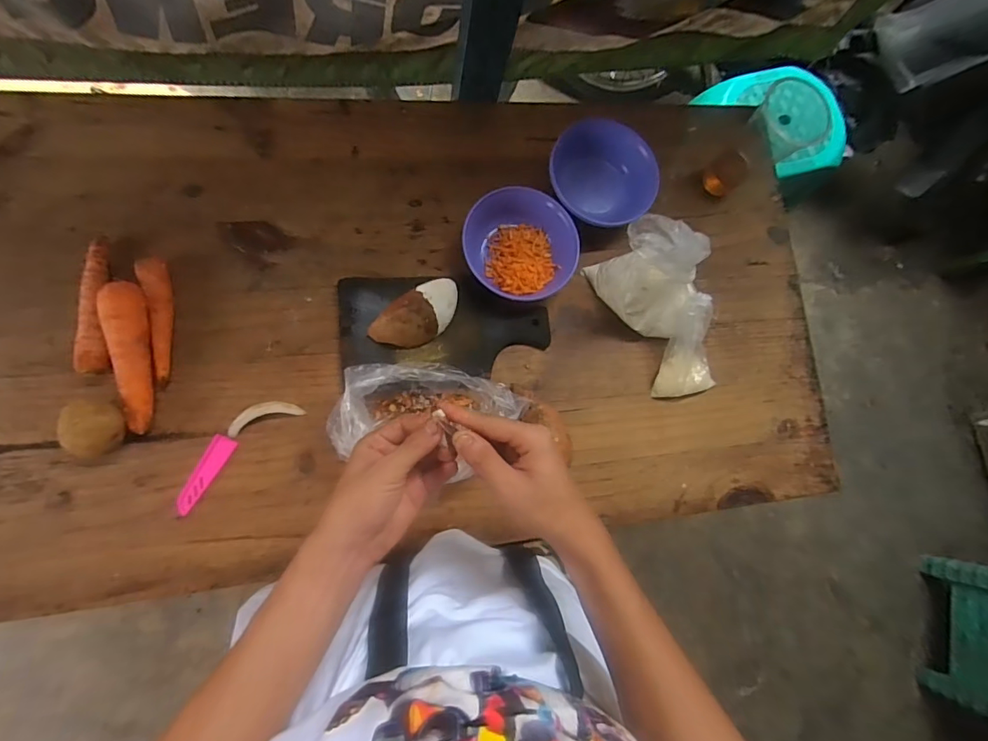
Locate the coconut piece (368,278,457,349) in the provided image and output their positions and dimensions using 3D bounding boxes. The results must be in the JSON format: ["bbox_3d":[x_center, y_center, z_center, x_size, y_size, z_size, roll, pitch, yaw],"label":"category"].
[{"bbox_3d":[-0.090,-0.062,0.581,0.114,0.053,0.052,-34,90,-9],"label":"coconut piece"}]

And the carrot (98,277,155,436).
[{"bbox_3d":[-0.391,-0.014,0.523,0.039,0.031,0.164,-11,86,-8],"label":"carrot"}]

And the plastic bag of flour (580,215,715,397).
[{"bbox_3d":[0.229,-0.077,0.603,0.111,0.132,0.230,-27,89,-9],"label":"plastic bag of flour"}]

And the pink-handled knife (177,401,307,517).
[{"bbox_3d":[-0.290,0.086,0.535,0.156,0.011,0.043,-44,91,-9],"label":"pink-handled knife"}]

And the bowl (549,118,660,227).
[{"bbox_3d":[0.144,-0.266,0.669,0.149,0.056,0.138,1,84,-7],"label":"bowl"}]

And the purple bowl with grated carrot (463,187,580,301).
[{"bbox_3d":[0.033,-0.157,0.620,0.147,0.067,0.128,20,82,-5],"label":"purple bowl with grated carrot"}]

